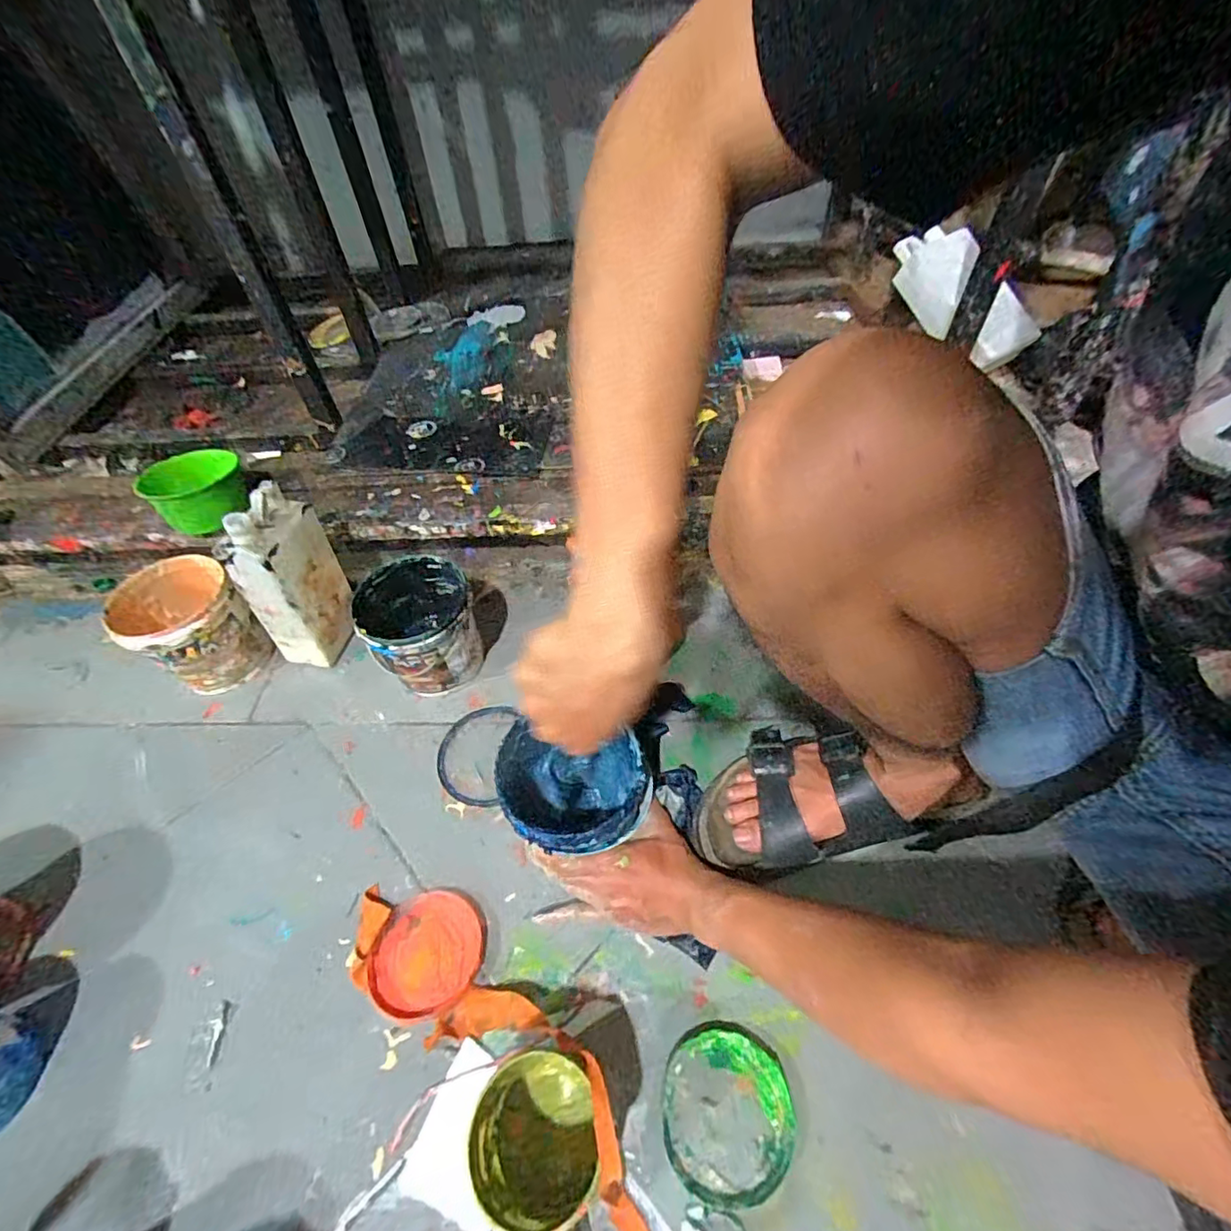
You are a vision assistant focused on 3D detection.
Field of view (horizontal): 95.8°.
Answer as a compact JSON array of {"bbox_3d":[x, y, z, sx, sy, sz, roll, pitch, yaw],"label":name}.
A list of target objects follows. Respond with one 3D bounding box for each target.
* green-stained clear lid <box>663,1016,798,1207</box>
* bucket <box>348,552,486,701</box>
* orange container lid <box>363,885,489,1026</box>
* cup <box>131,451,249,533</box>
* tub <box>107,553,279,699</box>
[{"bbox_3d":[0.084,0.375,0.422,0.095,0.019,0.101,-11,51,-5],"label":"green-stained clear lid"},{"bbox_3d":[-0.221,0.018,0.654,0.113,0.121,0.124,-18,53,-11],"label":"bucket"},{"bbox_3d":[-0.168,0.302,0.498,0.094,0.014,0.102,-1,51,2],"label":"orange container lid"},{"bbox_3d":[-0.521,-0.154,0.704,0.105,0.072,0.101,-1,51,2],"label":"cup"},{"bbox_3d":[-0.501,0.017,0.671,0.116,0.127,0.110,-1,51,2],"label":"tub"}]

